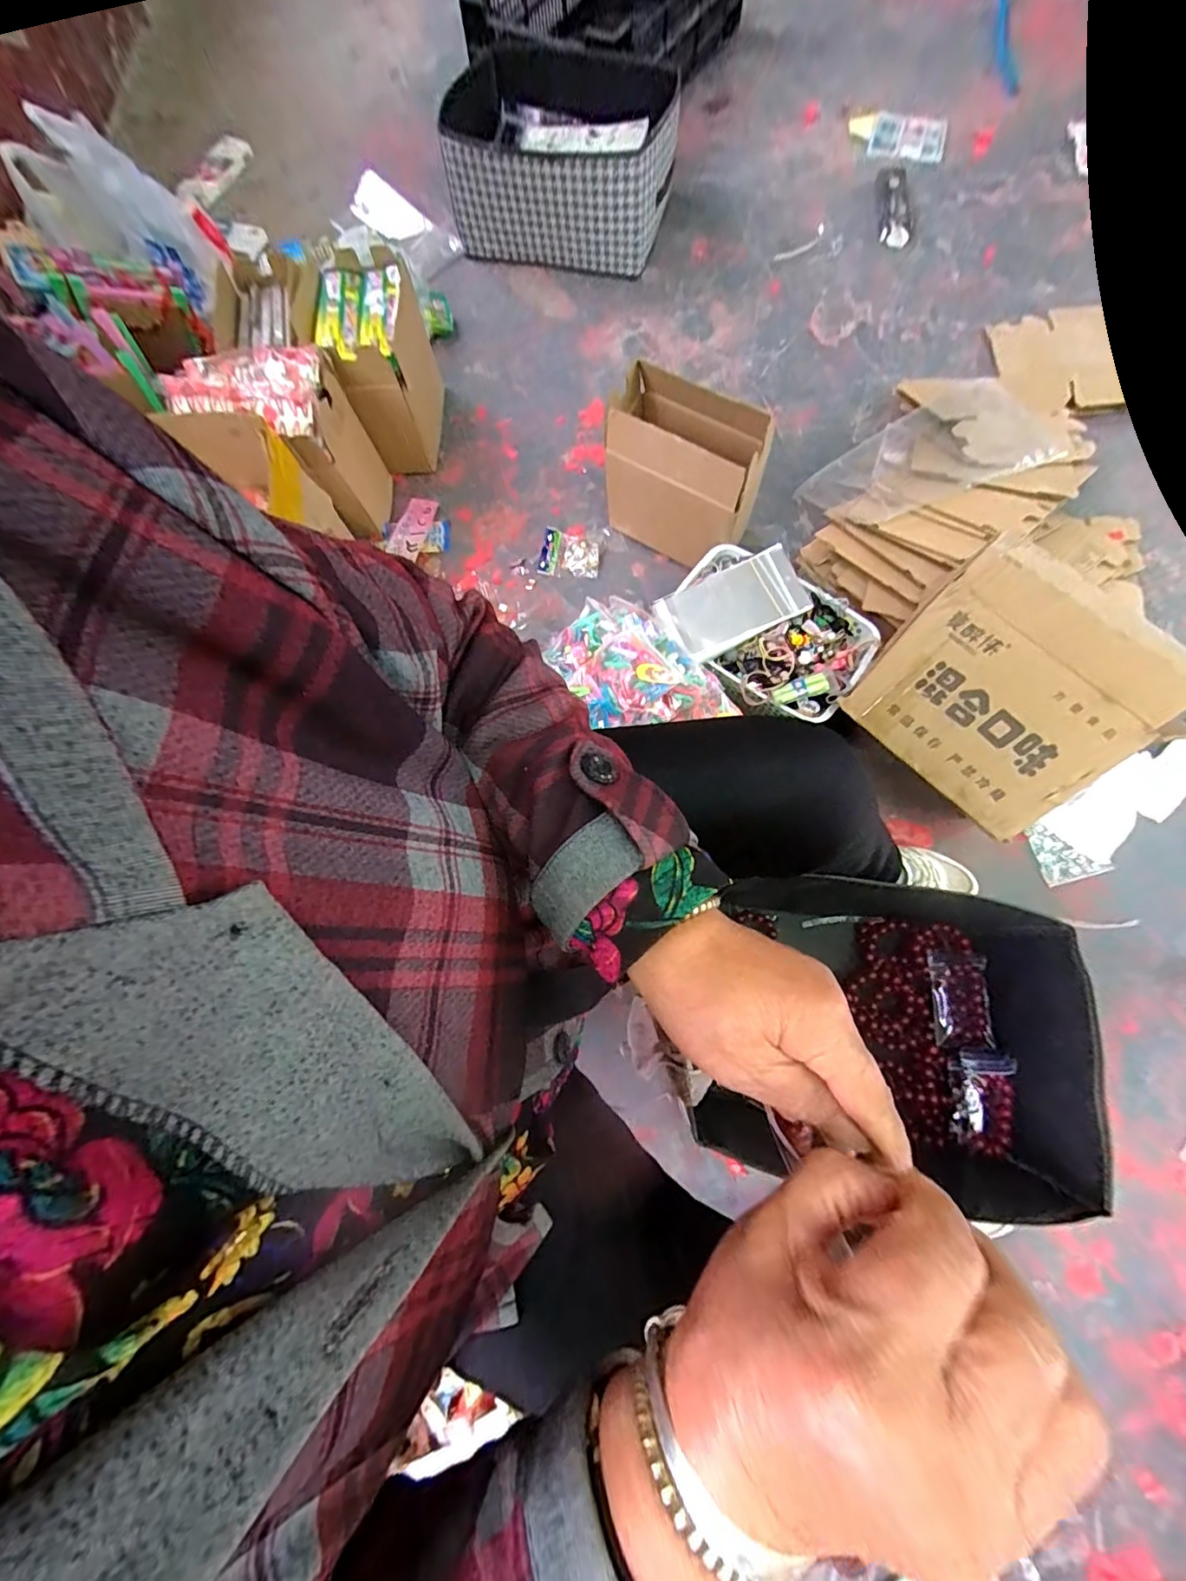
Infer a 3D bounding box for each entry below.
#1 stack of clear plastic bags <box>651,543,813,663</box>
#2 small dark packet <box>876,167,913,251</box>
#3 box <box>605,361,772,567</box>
[{"bbox_3d":[0.201,-0.273,0.750,0.195,0.024,0.119,-25,78,4],"label":"stack of clear plastic bags"},{"bbox_3d":[0.628,-1.219,1.070,0.070,0.012,0.232,6,76,3],"label":"small dark packet"},{"bbox_3d":[0.140,-0.497,0.816,0.238,0.218,0.148,28,79,10],"label":"box"}]

